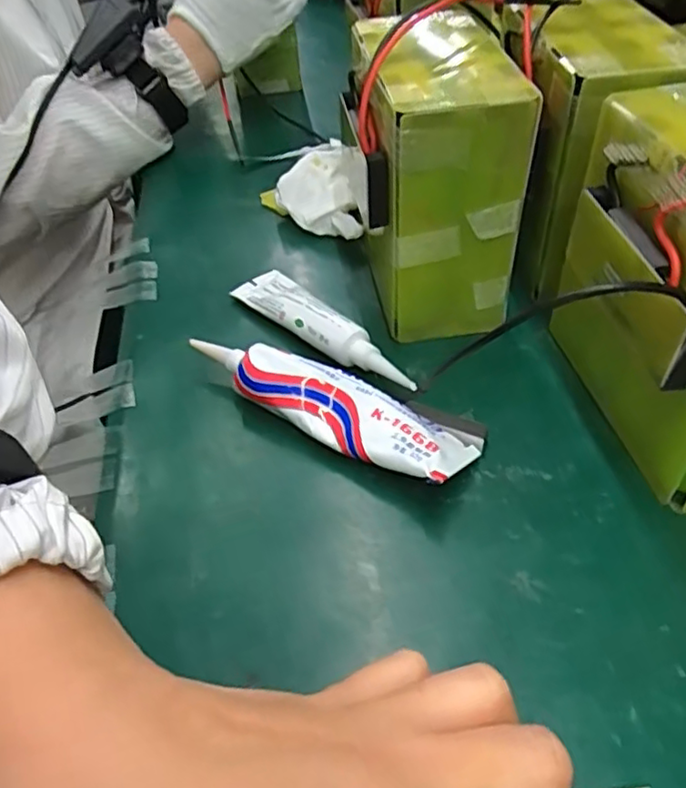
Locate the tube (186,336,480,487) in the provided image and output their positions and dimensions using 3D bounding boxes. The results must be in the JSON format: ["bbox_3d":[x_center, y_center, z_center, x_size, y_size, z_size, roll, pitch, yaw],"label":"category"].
[{"bbox_3d":[-0.011,0.007,0.356,0.170,0.035,0.045,21,52,24],"label":"tube"}]

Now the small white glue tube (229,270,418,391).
[{"bbox_3d":[-0.014,-0.046,0.402,0.032,0.014,0.146,-35,53,-26],"label":"small white glue tube"}]

